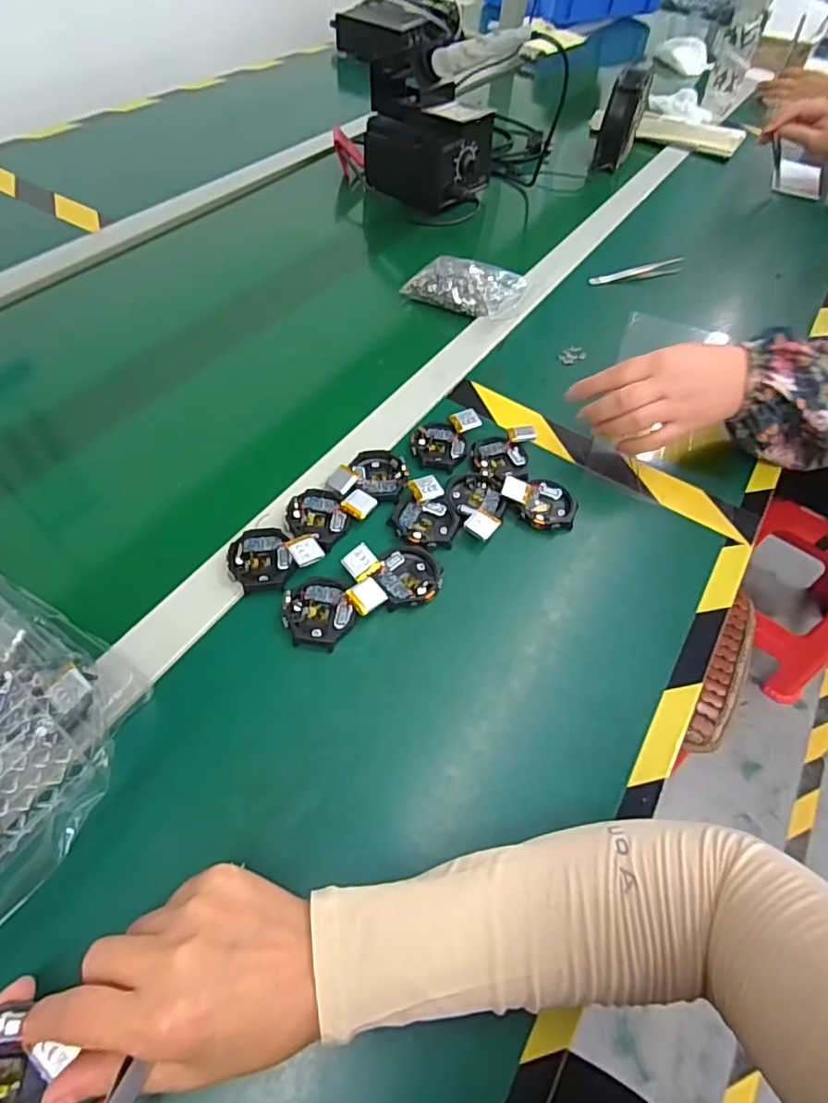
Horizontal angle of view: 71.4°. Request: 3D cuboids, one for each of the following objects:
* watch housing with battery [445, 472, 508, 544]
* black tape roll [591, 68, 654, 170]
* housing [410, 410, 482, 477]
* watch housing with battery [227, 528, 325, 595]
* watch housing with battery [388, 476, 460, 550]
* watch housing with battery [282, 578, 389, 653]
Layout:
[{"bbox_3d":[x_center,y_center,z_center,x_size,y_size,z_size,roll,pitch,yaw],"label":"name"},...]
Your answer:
[{"bbox_3d":[0.049,-0.037,0.460,0.046,0.018,0.065,11,53,4],"label":"watch housing with battery"},{"bbox_3d":[0.329,-0.680,0.897,0.053,0.110,0.094,23,55,13],"label":"black tape roll"},{"bbox_3d":[0.025,-0.098,0.504,0.048,0.016,0.070,21,54,11],"label":"housing"},{"bbox_3d":[-0.104,0.002,0.417,0.060,0.014,0.054,-31,61,-25],"label":"watch housing with battery"},{"bbox_3d":[0.011,-0.030,0.451,0.049,0.015,0.061,20,54,10],"label":"watch housing with battery"},{"bbox_3d":[-0.054,0.040,0.395,0.065,0.012,0.051,3,53,-2],"label":"watch housing with battery"}]

